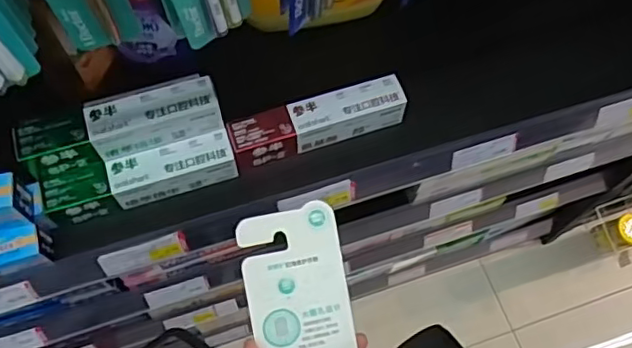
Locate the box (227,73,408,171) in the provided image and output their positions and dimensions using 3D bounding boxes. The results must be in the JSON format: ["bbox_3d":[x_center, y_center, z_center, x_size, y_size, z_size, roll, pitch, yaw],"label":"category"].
[{"bbox_3d":[0.003,-0.067,0.744,0.220,0.051,0.051,-17,67,-9],"label":"box"}]

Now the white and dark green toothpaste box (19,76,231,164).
[{"bbox_3d":[-0.222,-0.056,0.678,0.220,0.052,0.053,-18,67,-9],"label":"white and dark green toothpaste box"}]

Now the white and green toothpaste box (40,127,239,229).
[{"bbox_3d":[-0.208,0.005,0.707,0.219,0.052,0.051,-17,67,-9],"label":"white and green toothpaste box"}]

